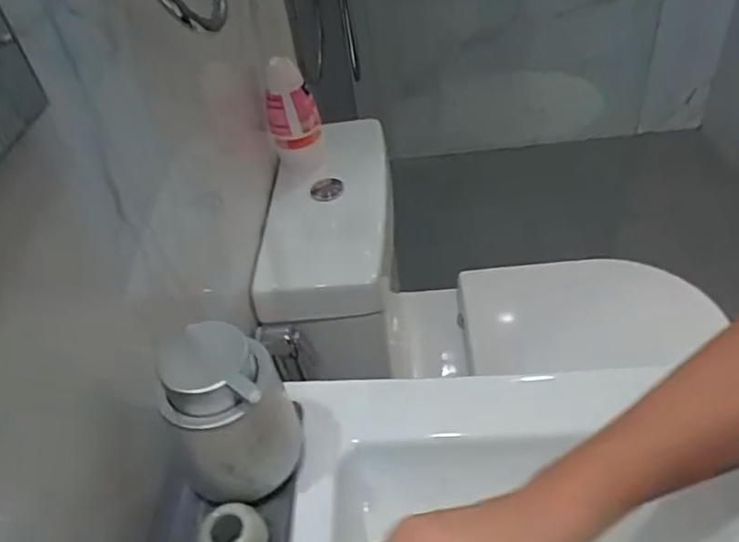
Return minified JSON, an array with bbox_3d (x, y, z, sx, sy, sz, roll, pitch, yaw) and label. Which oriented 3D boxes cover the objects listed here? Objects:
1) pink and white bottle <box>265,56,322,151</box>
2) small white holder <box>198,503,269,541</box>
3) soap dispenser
[{"bbox_3d":[-0.109,-0.232,0.830,0.071,0.113,0.053,-10,44,-4],"label":"pink and white bottle"},{"bbox_3d":[-0.087,0.178,0.396,0.042,0.037,0.037,4,45,10],"label":"small white holder"},{"bbox_3d":[-0.094,0.098,0.418,0.080,0.142,0.090,-19,45,-13],"label":"soap dispenser"}]

